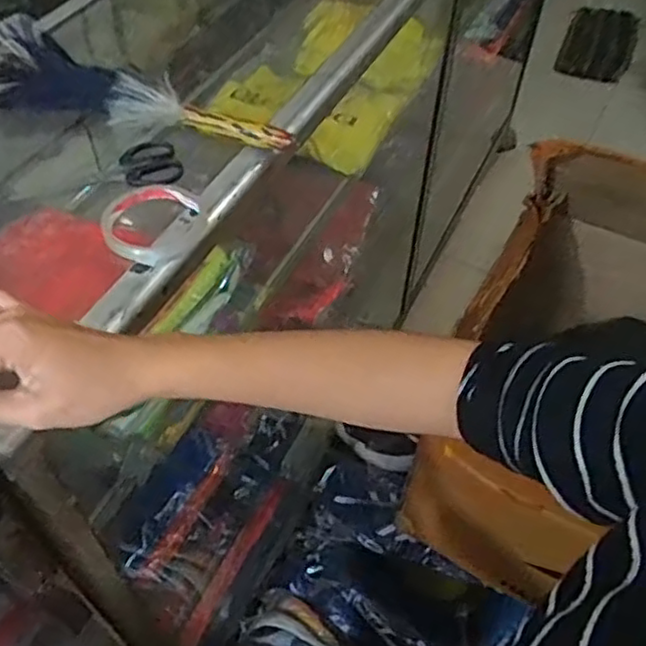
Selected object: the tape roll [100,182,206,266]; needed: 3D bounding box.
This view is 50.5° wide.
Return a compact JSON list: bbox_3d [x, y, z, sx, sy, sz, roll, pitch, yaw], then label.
[{"bbox_3d":[-0.148,-0.088,0.592,0.080,0.019,0.083,0,50,0],"label":"tape roll"}]

